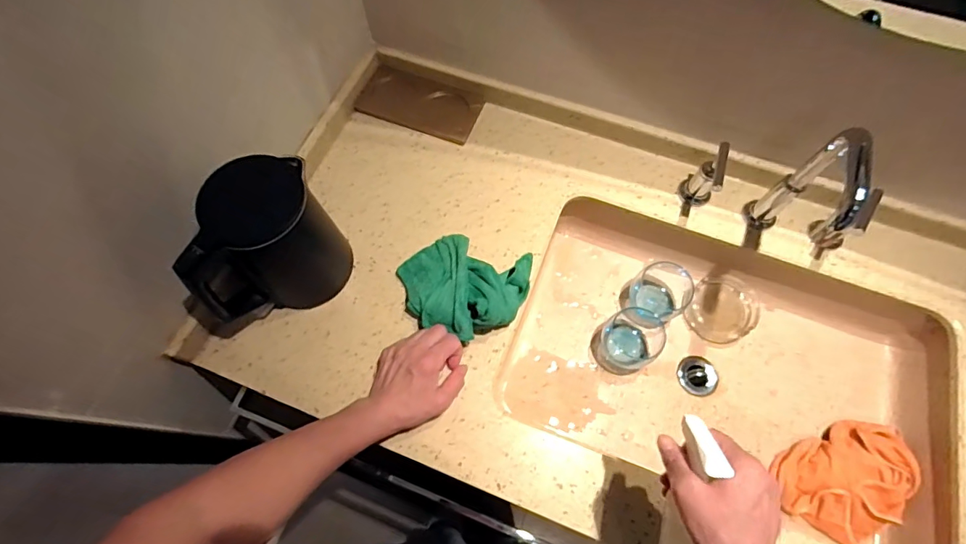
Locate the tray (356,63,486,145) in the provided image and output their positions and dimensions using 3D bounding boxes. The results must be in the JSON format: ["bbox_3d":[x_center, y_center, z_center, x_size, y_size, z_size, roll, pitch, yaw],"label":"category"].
[{"bbox_3d":[-0.105,-0.287,0.776,0.194,0.021,0.099,20,68,7],"label":"tray"}]

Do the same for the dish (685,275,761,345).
[{"bbox_3d":[0.395,0.059,0.747,0.107,0.038,0.104,0,67,-1],"label":"dish"}]

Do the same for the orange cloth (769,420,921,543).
[{"bbox_3d":[0.522,0.293,0.639,0.189,0.052,0.137,-22,69,-10],"label":"orange cloth"}]

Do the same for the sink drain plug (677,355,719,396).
[{"bbox_3d":[0.342,0.164,0.726,0.062,0.014,0.059,18,68,7],"label":"sink drain plug"}]

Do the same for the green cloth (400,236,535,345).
[{"bbox_3d":[-0.030,0.008,0.618,0.173,0.066,0.140,21,68,8],"label":"green cloth"}]

